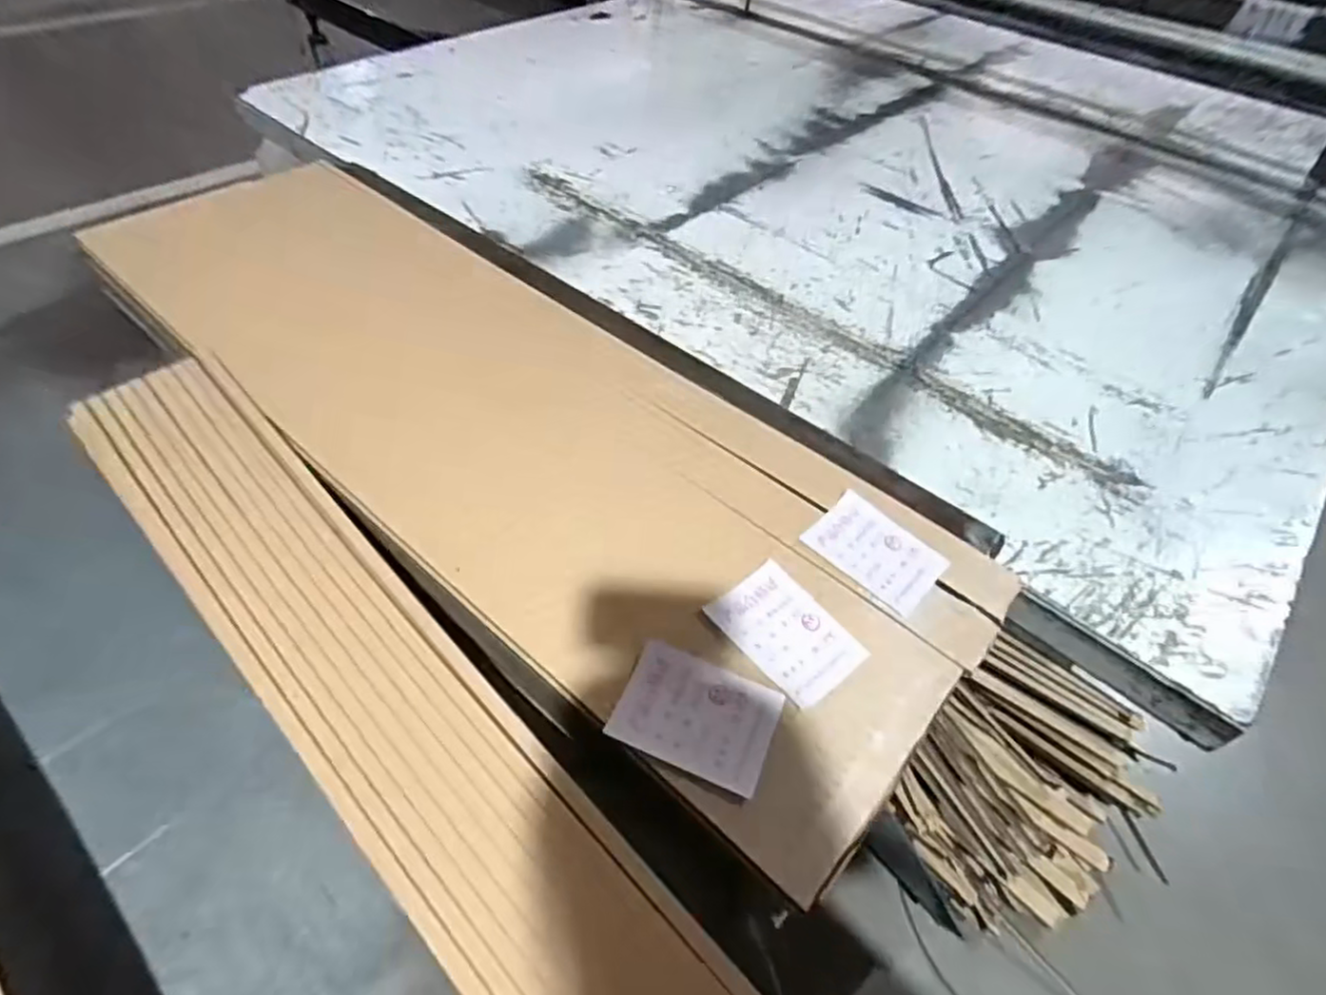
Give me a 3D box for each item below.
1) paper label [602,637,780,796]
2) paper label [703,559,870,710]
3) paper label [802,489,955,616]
[{"bbox_3d":[0.023,0.147,0.455,0.102,0.009,0.072,19,51,12],"label":"paper label"},{"bbox_3d":[0.090,0.097,0.498,0.075,0.006,0.102,-30,58,-25],"label":"paper label"},{"bbox_3d":[0.179,0.044,0.564,0.103,0.004,0.073,38,60,24],"label":"paper label"}]

